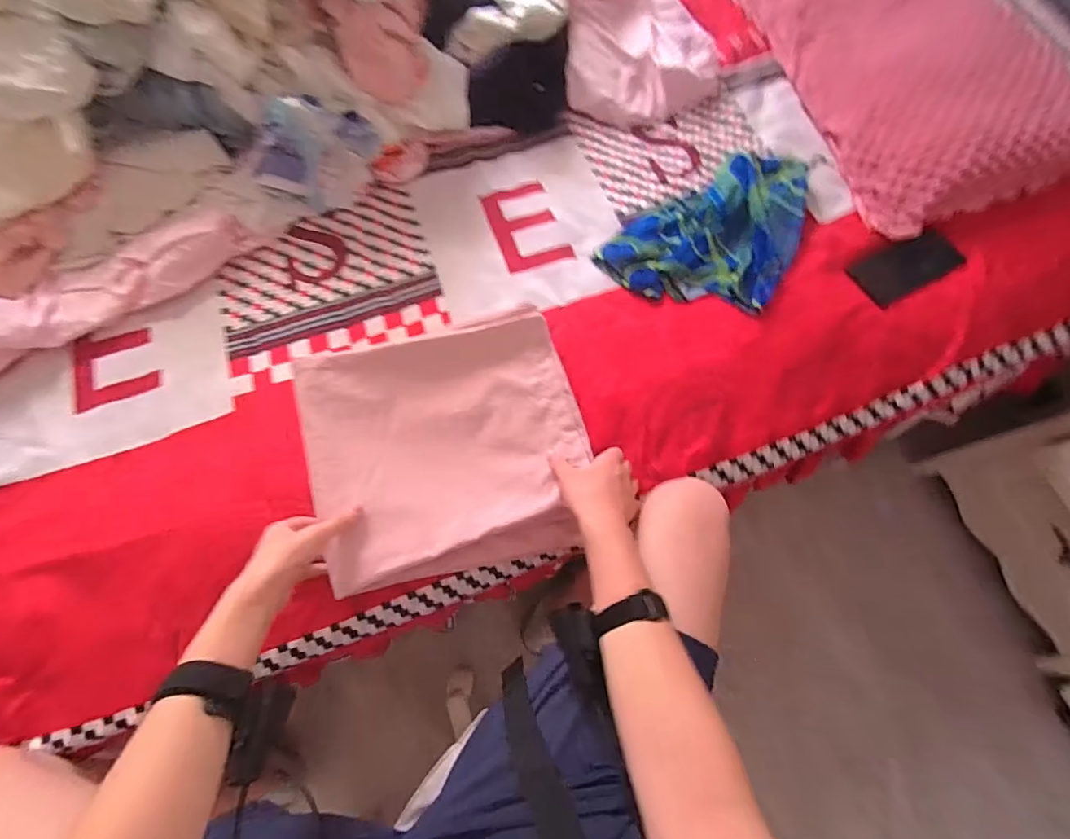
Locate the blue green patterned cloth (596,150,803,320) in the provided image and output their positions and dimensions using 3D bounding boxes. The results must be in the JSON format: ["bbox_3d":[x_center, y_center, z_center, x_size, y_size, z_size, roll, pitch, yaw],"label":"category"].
[{"bbox_3d":[0.281,-0.289,0.726,0.228,0.041,0.324,39,75,10],"label":"blue green patterned cloth"}]

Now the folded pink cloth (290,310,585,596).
[{"bbox_3d":[-0.103,0.031,0.609,0.324,0.047,0.302,-11,78,-14],"label":"folded pink cloth"}]

